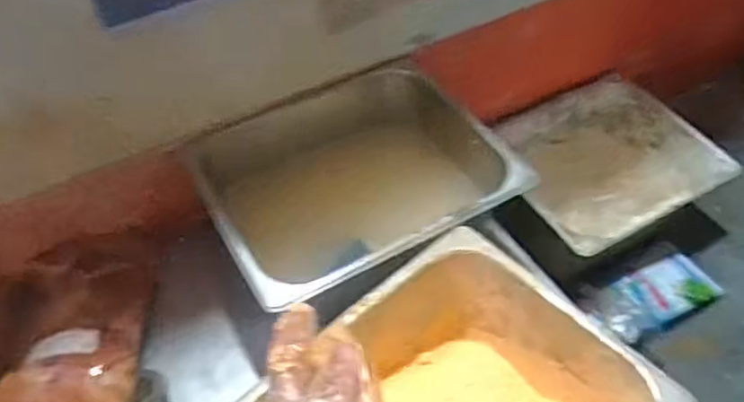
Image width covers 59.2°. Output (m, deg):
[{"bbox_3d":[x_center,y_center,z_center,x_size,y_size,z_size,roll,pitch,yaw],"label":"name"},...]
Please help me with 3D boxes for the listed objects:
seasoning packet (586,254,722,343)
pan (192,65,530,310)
[{"bbox_3d":[0.418,0.139,0.964,0.209,0.027,0.092,-23,53,-19],"label":"seasoning packet"},{"bbox_3d":[-0.014,-0.002,0.778,0.331,0.152,0.249,-23,53,-19],"label":"pan"}]

